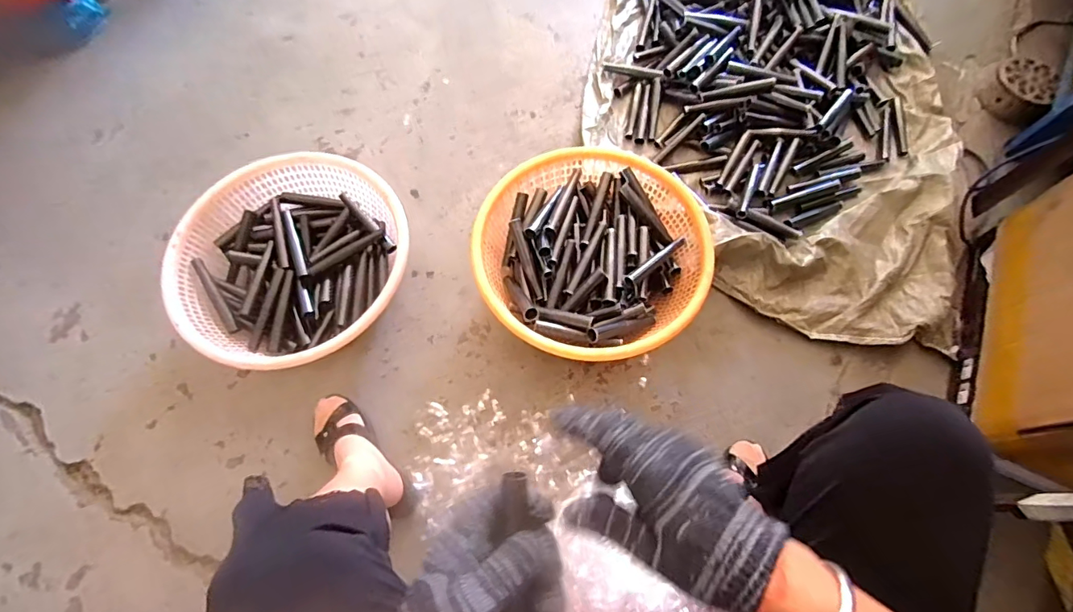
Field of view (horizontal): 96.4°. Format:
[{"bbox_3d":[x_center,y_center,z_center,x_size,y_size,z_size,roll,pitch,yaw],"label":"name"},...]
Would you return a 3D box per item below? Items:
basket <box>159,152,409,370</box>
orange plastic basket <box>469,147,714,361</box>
[{"bbox_3d":[-0.440,-0.087,0.873,0.375,0.100,0.385,0,68,1],"label":"basket"},{"bbox_3d":[0.096,-0.087,0.878,0.388,0.115,0.393,0,68,1],"label":"orange plastic basket"}]

